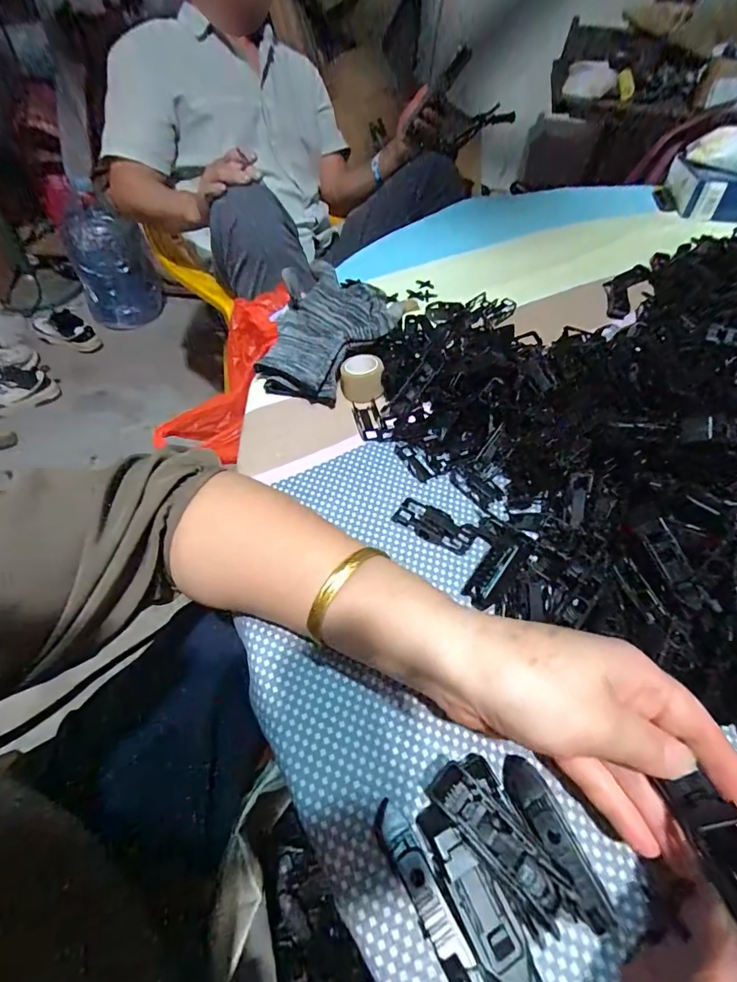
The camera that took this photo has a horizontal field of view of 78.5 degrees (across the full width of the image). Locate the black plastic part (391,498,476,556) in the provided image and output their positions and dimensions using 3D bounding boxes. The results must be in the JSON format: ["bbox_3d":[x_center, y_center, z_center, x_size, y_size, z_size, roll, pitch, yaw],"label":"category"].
[{"bbox_3d":[0.045,0.023,0.313,0.057,0.011,0.023,24,54,18],"label":"black plastic part"}]

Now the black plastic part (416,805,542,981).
[{"bbox_3d":[0.044,0.171,0.191,0.020,0.016,0.065,-20,54,-16],"label":"black plastic part"}]

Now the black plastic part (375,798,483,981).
[{"bbox_3d":[0.022,0.167,0.188,0.013,0.022,0.064,-25,55,-20],"label":"black plastic part"}]

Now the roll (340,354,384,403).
[{"bbox_3d":[-0.006,-0.099,0.391,0.035,0.026,0.035,-2,51,-2],"label":"roll"}]

